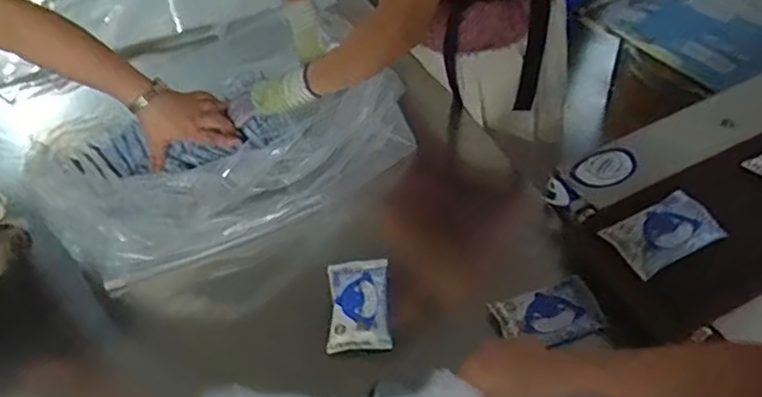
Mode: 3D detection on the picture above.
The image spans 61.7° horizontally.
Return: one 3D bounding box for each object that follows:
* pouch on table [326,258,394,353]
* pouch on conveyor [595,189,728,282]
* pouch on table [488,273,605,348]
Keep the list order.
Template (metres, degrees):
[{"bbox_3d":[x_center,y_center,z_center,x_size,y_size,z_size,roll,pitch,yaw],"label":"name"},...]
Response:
[{"bbox_3d":[-0.033,0.150,0.911,0.085,0.018,0.142,-4,49,1],"label":"pouch on table"},{"bbox_3d":[0.381,0.046,0.854,0.148,0.029,0.087,-24,52,-15],"label":"pouch on conveyor"},{"bbox_3d":[0.232,0.160,0.873,0.148,0.029,0.079,-12,55,-10],"label":"pouch on table"}]

